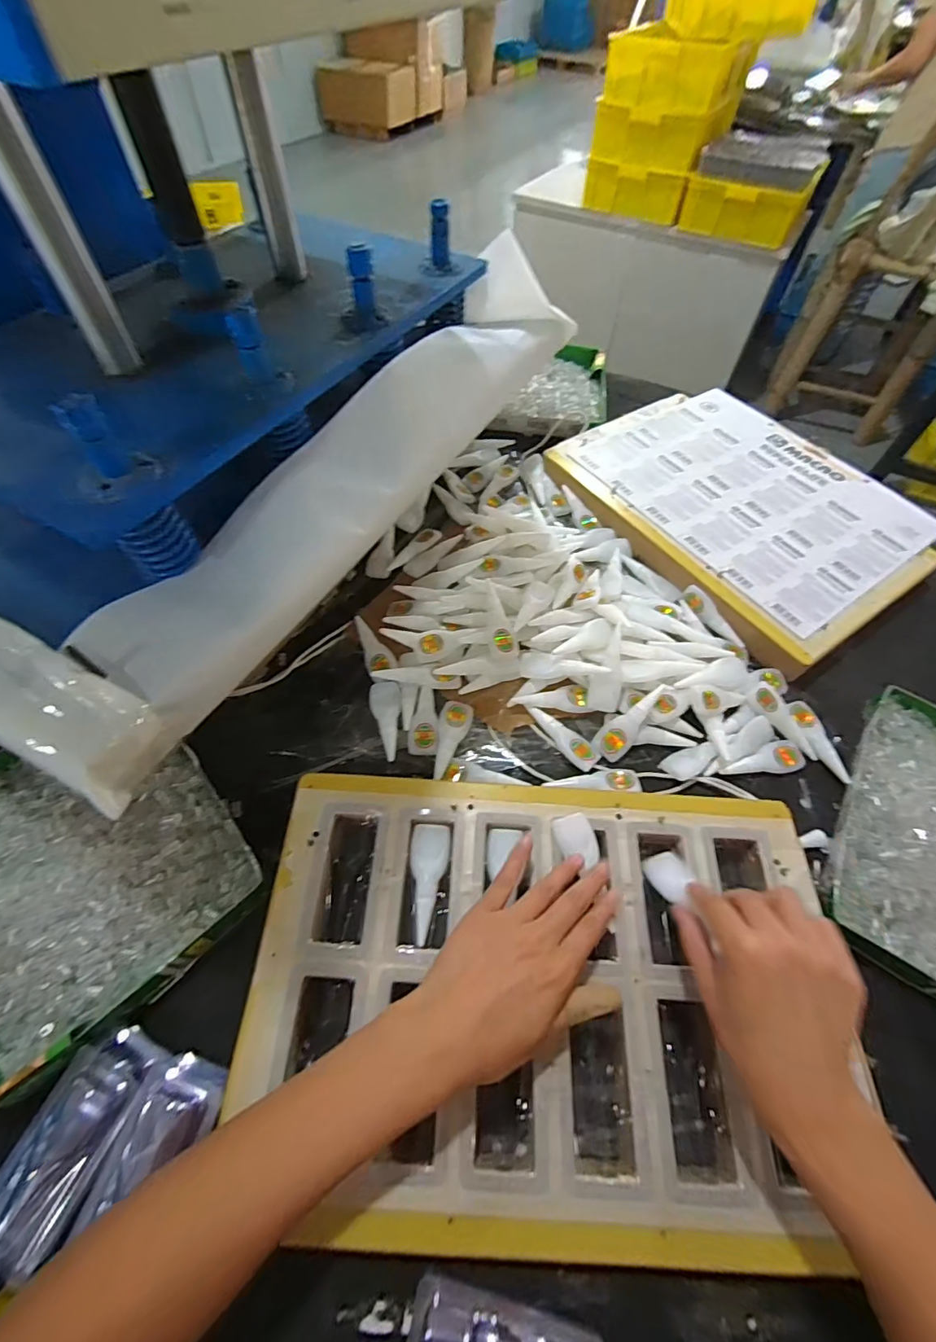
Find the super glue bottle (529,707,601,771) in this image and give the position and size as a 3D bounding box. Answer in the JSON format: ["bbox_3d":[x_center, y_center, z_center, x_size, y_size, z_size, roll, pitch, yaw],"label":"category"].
[{"bbox_3d":[0.090,0.066,0.483,0.078,0.011,0.025,37,64,19],"label":"super glue bottle"}]

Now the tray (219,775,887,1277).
[{"bbox_3d":[0.054,0.219,0.358,0.401,0.021,0.276,4,58,0],"label":"tray"}]

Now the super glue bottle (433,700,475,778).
[{"bbox_3d":[-0.018,0.063,0.471,0.030,0.008,0.081,13,58,7],"label":"super glue bottle"}]

